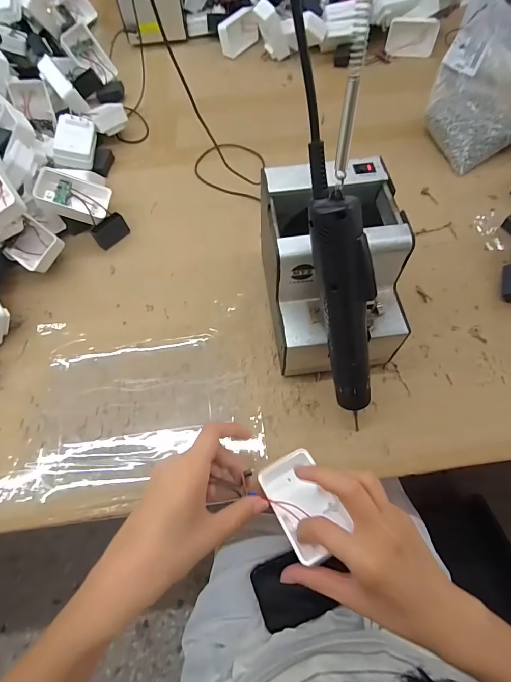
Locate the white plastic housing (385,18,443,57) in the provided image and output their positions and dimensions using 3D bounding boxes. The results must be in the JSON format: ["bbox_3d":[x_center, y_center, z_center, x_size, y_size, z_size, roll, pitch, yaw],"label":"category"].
[{"bbox_3d":[0.301,-0.592,0.701,0.089,0.058,0.028,1,37,1],"label":"white plastic housing"}]

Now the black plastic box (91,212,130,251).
[{"bbox_3d":[-0.206,-0.155,0.511,0.049,0.031,0.020,-40,68,-15],"label":"black plastic box"}]

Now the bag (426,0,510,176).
[{"bbox_3d":[0.364,-0.388,0.545,0.221,0.127,0.162,-41,69,-16],"label":"bag"}]

